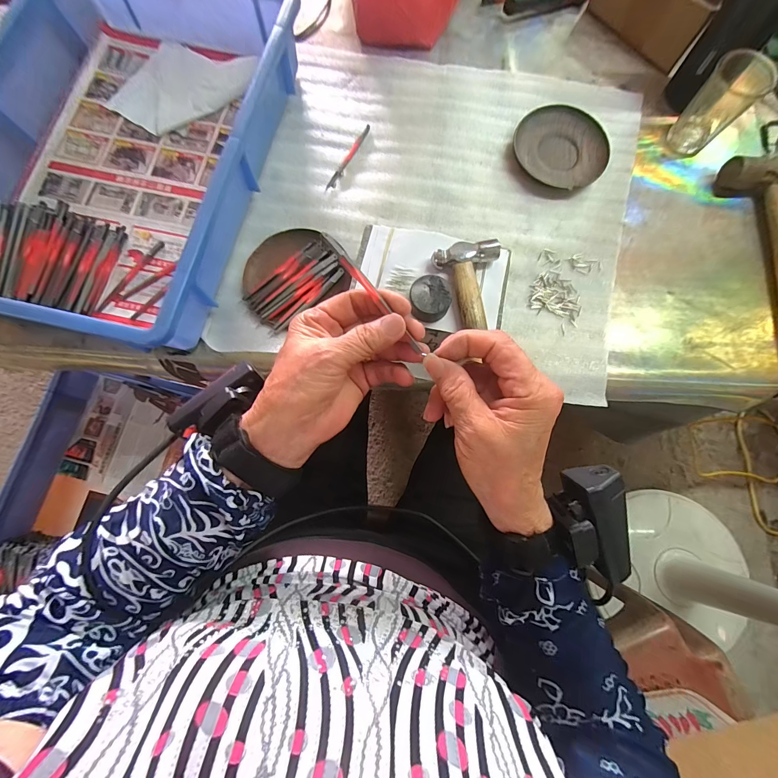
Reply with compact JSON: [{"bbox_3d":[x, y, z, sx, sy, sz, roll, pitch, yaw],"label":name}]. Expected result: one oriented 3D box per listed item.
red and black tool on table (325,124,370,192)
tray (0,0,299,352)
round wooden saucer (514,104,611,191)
[{"bbox_3d":[-0.049,-0.283,0.420,0.009,0.004,0.106,25,78,4],"label":"red and black tool on table"},{"bbox_3d":[-0.281,-0.260,0.369,0.278,0.078,0.425,12,77,1],"label":"tray"},{"bbox_3d":[0.210,-0.295,0.421,0.112,0.014,0.112,0,77,-2],"label":"round wooden saucer"}]

